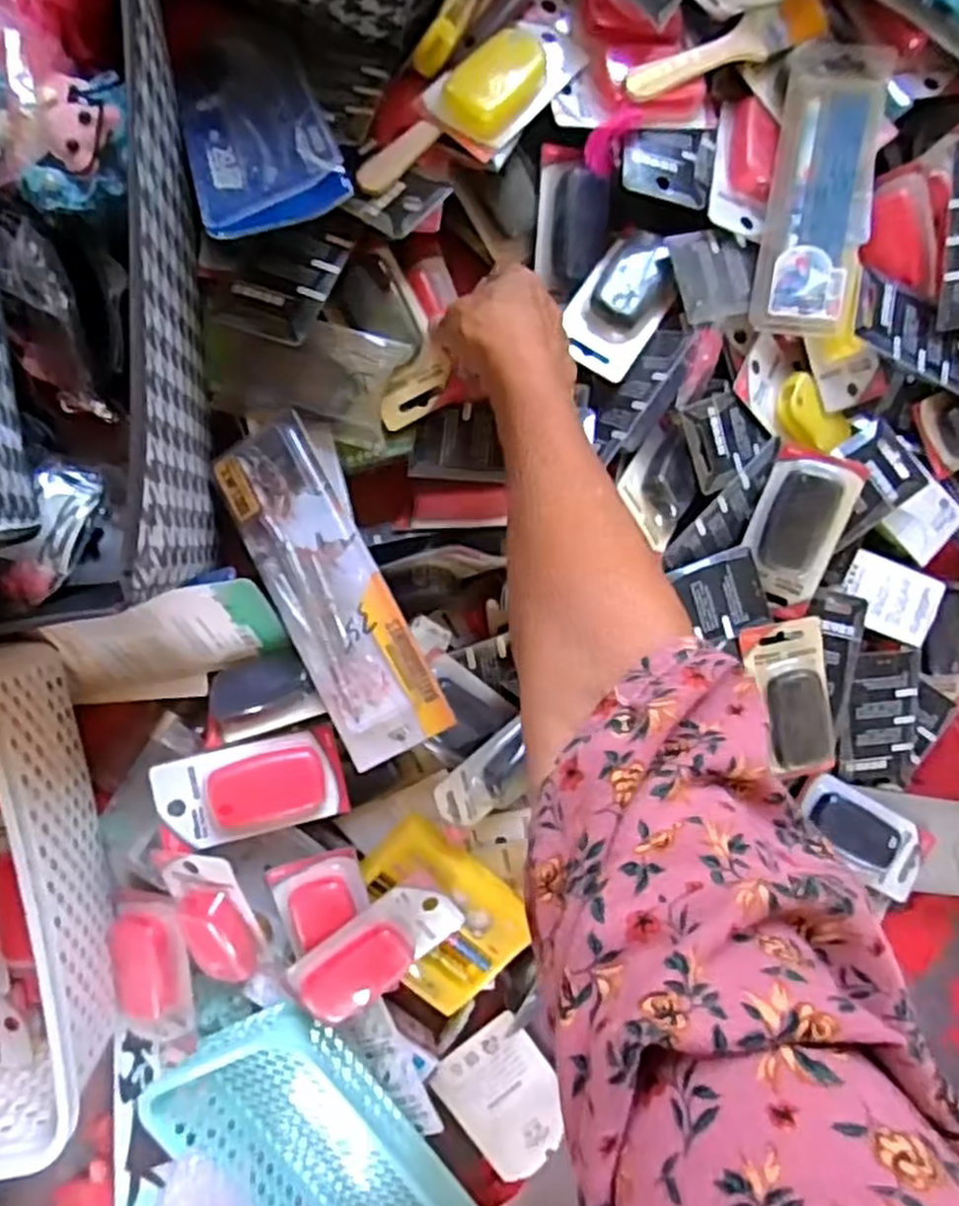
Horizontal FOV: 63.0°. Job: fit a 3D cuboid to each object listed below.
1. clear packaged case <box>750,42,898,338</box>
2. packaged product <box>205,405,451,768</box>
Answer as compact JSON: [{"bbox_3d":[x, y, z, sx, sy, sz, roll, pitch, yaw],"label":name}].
[{"bbox_3d":[0.216,-0.260,0.494,0.062,0.029,0.169,7,94,-3],"label":"clear packaged case"},{"bbox_3d":[-0.092,-0.007,0.470,0.069,0.013,0.208,-28,86,11],"label":"packaged product"}]

